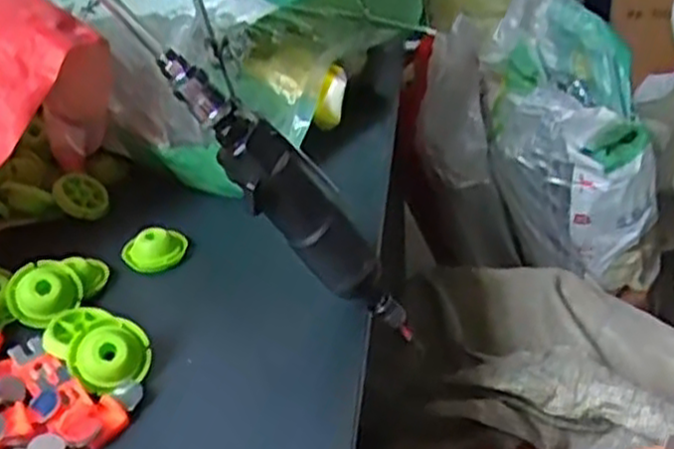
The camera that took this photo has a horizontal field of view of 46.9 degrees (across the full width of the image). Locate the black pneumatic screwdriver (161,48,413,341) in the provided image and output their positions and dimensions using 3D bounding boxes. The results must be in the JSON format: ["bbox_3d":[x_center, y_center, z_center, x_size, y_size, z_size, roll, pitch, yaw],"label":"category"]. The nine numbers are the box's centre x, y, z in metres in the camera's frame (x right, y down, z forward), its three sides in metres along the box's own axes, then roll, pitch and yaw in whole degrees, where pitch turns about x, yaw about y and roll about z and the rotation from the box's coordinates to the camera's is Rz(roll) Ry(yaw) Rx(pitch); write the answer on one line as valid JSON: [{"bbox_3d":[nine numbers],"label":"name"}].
[{"bbox_3d":[-0.023,-0.007,0.499,0.038,0.259,0.046,-31,30,16],"label":"black pneumatic screwdriver"}]

